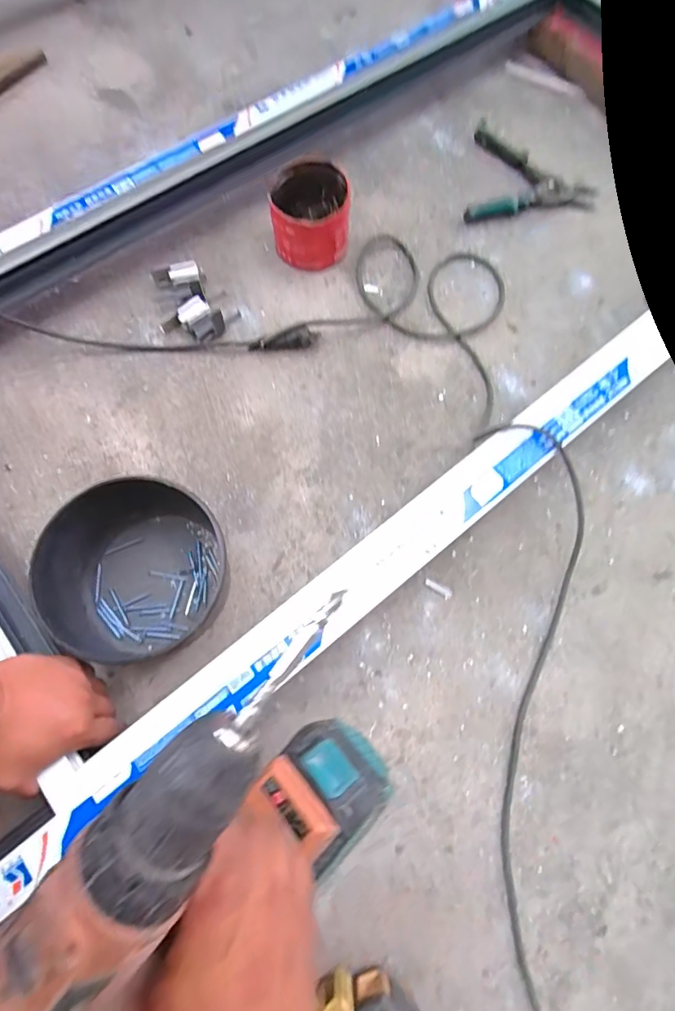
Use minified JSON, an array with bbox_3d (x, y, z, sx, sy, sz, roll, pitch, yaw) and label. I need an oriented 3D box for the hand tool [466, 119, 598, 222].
[{"bbox_3d":[0.306,-0.507,0.735,0.194,0.026,0.192,10,75,2],"label":"hand tool"}]

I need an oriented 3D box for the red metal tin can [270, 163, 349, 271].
[{"bbox_3d":[-0.039,-0.405,0.677,0.106,0.085,0.103,-2,73,-3],"label":"red metal tin can"}]

